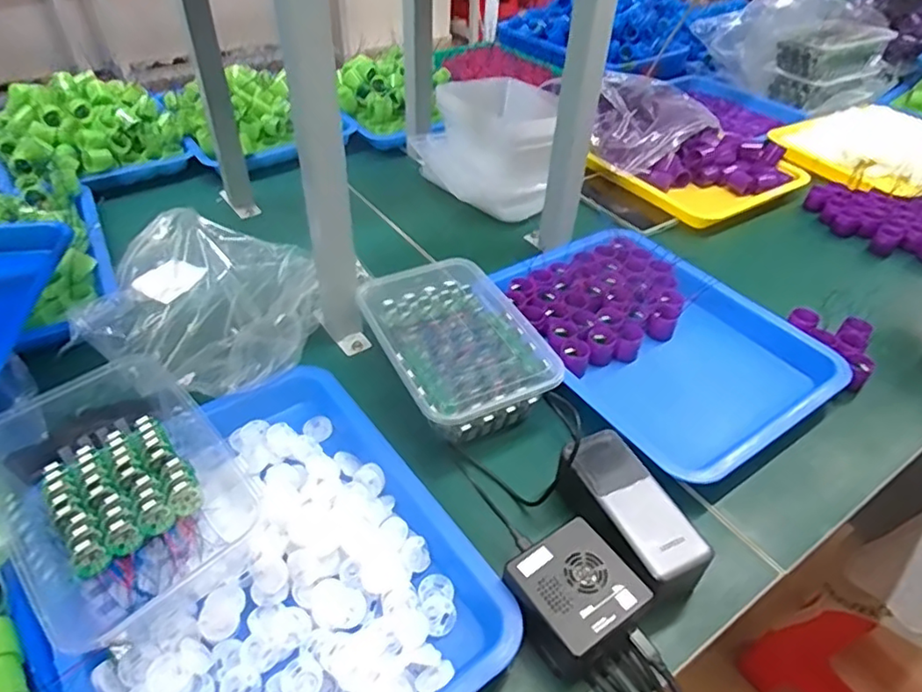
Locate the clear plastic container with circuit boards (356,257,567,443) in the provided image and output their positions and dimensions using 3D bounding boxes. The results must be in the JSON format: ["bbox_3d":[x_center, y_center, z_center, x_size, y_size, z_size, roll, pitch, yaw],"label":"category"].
[{"bbox_3d":[-0.005,0.000,0.607,0.144,0.056,0.212,-17,46,-20],"label":"clear plastic container with circuit boards"}]

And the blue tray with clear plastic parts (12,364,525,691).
[{"bbox_3d":[-0.144,0.160,0.442,0.264,0.045,0.325,-26,50,-27],"label":"blue tray with clear plastic parts"}]

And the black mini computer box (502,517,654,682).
[{"bbox_3d":[0.082,0.182,0.429,0.073,0.053,0.081,-24,49,-26],"label":"black mini computer box"}]

